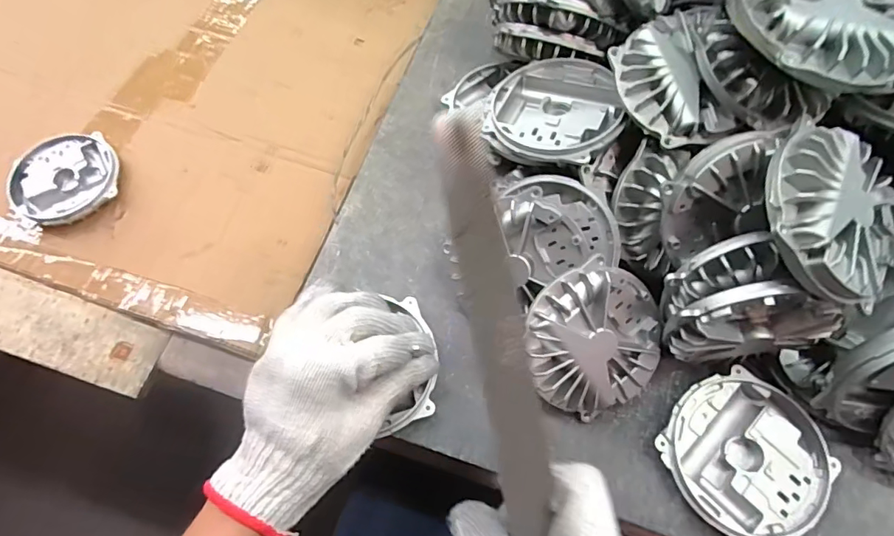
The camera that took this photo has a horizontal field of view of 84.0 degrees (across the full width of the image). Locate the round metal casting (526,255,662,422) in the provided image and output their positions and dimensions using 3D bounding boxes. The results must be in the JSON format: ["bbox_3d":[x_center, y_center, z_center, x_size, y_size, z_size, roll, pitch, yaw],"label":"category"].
[{"bbox_3d":[0.110,0.054,0.363,0.108,0.028,0.099,-1,93,-14],"label":"round metal casting"}]

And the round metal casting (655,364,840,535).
[{"bbox_3d":[0.215,0.135,0.361,0.107,0.021,0.106,0,67,1],"label":"round metal casting"}]

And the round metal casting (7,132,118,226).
[{"bbox_3d":[-0.415,-0.097,0.540,0.106,0.018,0.117,-17,67,-8],"label":"round metal casting"}]

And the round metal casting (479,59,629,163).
[{"bbox_3d":[0.091,-0.126,0.414,0.111,0.029,0.111,12,62,19],"label":"round metal casting"}]

